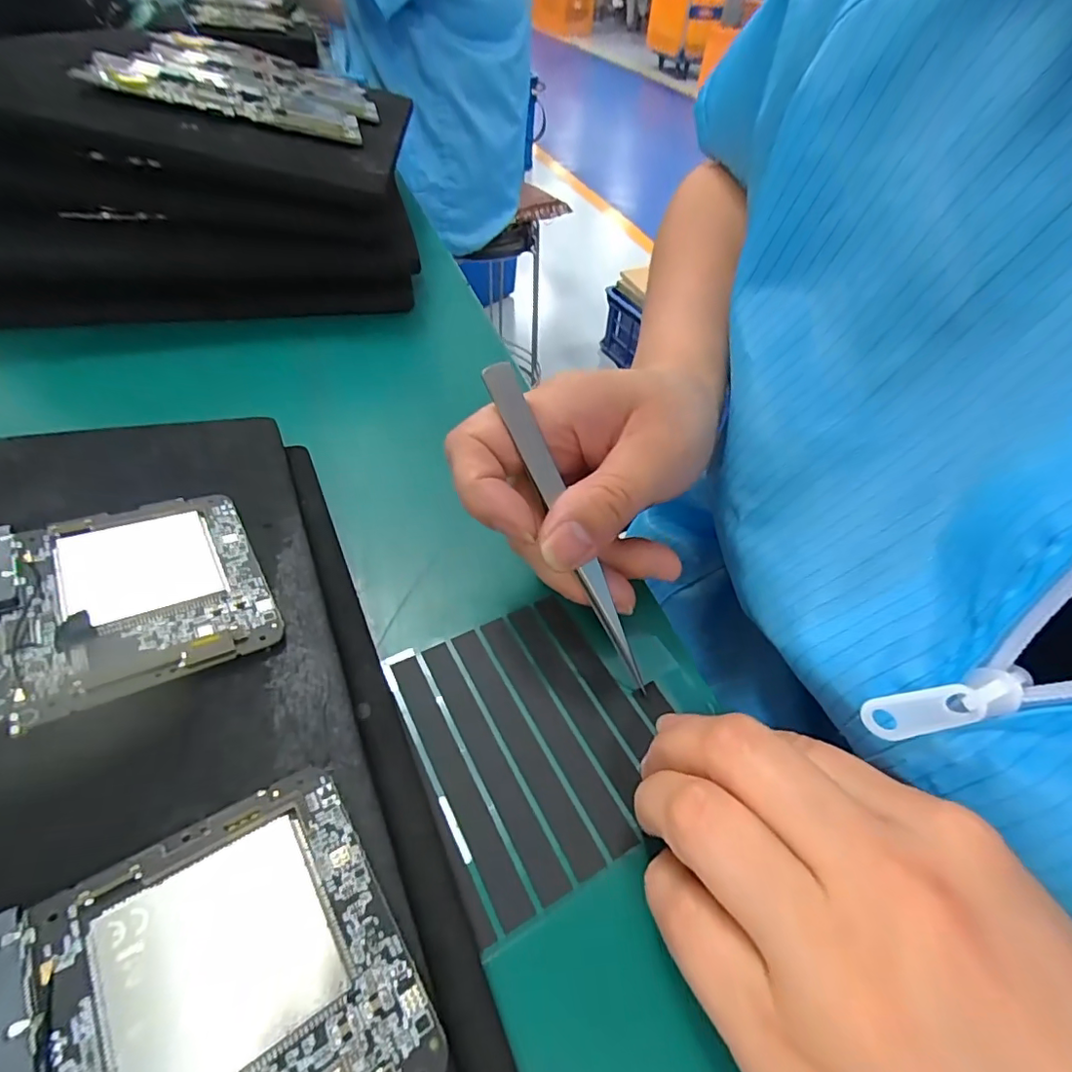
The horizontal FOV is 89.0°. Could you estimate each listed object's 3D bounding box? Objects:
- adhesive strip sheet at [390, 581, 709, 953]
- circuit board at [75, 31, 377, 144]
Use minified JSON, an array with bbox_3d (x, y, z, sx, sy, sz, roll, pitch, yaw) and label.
[{"bbox_3d":[0.008,0.064,0.190,0.097,0.004,0.093,-20,55,-18],"label":"adhesive strip sheet"},{"bbox_3d":[-0.213,-0.348,0.416,0.167,0.008,0.232,4,47,-17],"label":"circuit board"}]

